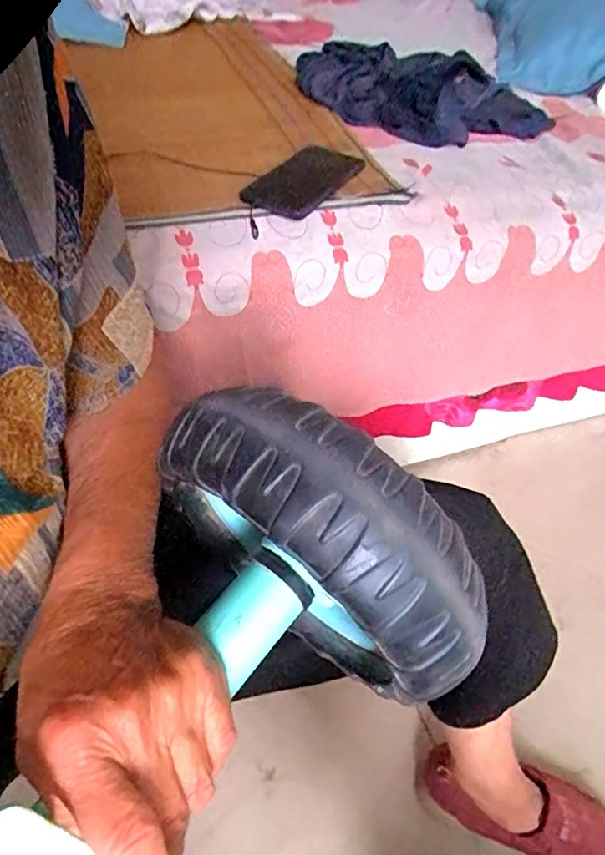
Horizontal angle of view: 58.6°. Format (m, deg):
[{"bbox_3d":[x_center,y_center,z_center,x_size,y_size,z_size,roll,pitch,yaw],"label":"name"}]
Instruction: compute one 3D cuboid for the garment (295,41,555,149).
[{"bbox_3d":[0.167,-0.518,0.823,0.333,0.065,0.299,3,49,-4],"label":"garment"}]

